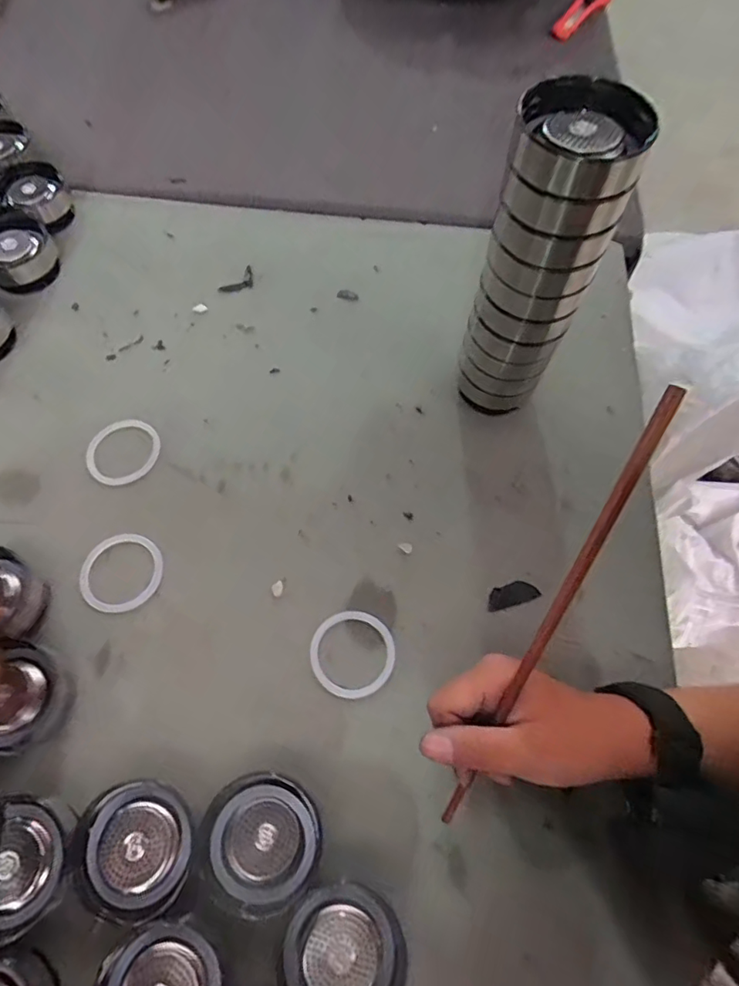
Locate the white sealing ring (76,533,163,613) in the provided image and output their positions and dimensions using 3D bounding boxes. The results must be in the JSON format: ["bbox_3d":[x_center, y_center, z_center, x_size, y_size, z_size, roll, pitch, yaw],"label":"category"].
[{"bbox_3d":[-0.171,0.054,0.374,0.055,0.004,0.055,1,65,-2],"label":"white sealing ring"}]

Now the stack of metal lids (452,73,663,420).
[{"bbox_3d":[0.096,-0.121,0.342,0.060,0.221,0.050,17,65,6],"label":"stack of metal lids"}]

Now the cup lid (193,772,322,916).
[{"bbox_3d":[-0.060,0.192,0.301,0.063,0.022,0.062,28,67,11],"label":"cup lid"}]

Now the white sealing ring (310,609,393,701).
[{"bbox_3d":[-0.011,0.105,0.358,0.055,0.004,0.054,1,65,-2],"label":"white sealing ring"}]

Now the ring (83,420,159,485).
[{"bbox_3d":[-0.189,-0.032,0.416,0.056,0.005,0.052,1,65,-2],"label":"ring"}]

